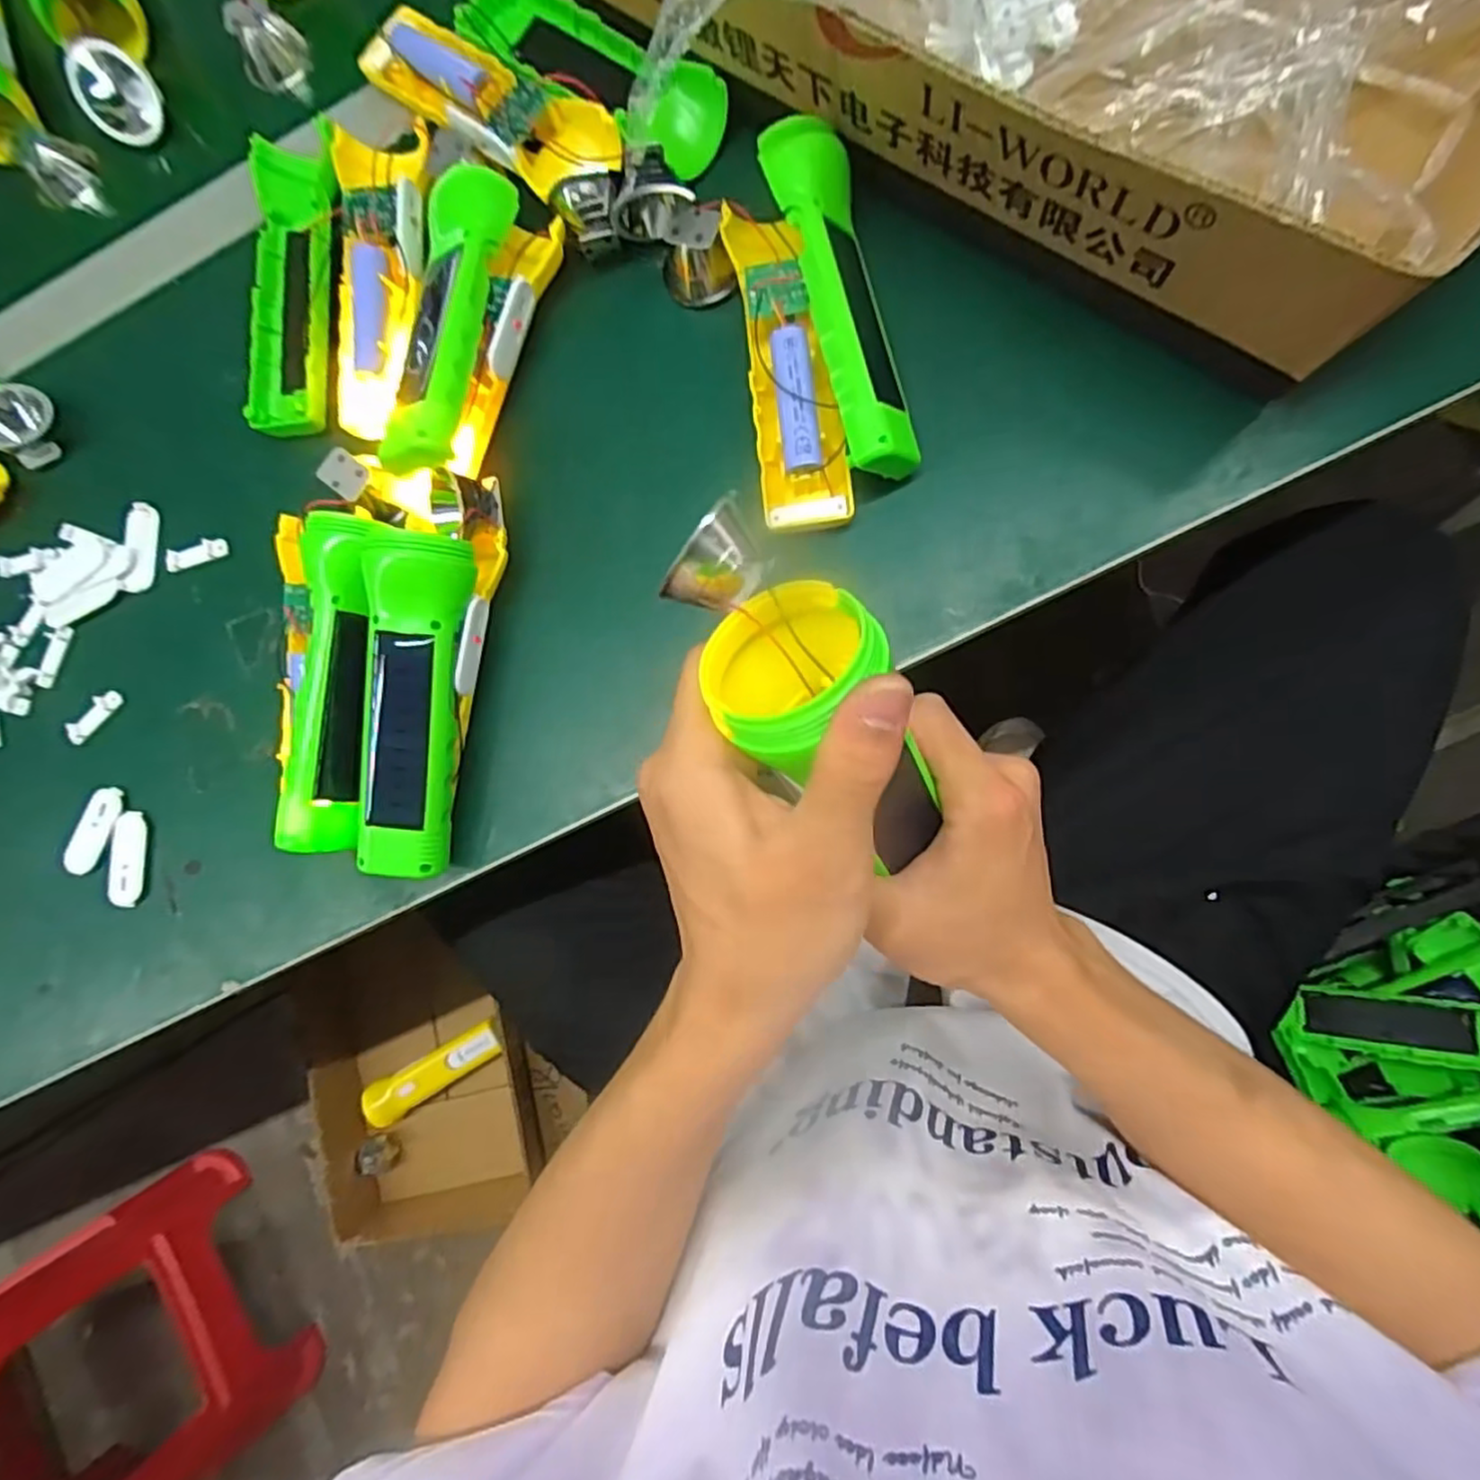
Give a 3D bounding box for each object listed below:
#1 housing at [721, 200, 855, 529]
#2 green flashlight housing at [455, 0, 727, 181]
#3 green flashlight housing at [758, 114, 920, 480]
[{"bbox_3d":[0.024,-0.177,0.341,0.041,0.031,0.151,-8,84,8],"label":"housing"},{"bbox_3d":[-0.080,-0.352,0.372,0.169,0.034,0.055,40,92,9],"label":"green flashlight housing"},{"bbox_3d":[0.049,-0.205,0.333,0.038,0.041,0.166,-16,83,7],"label":"green flashlight housing"}]

